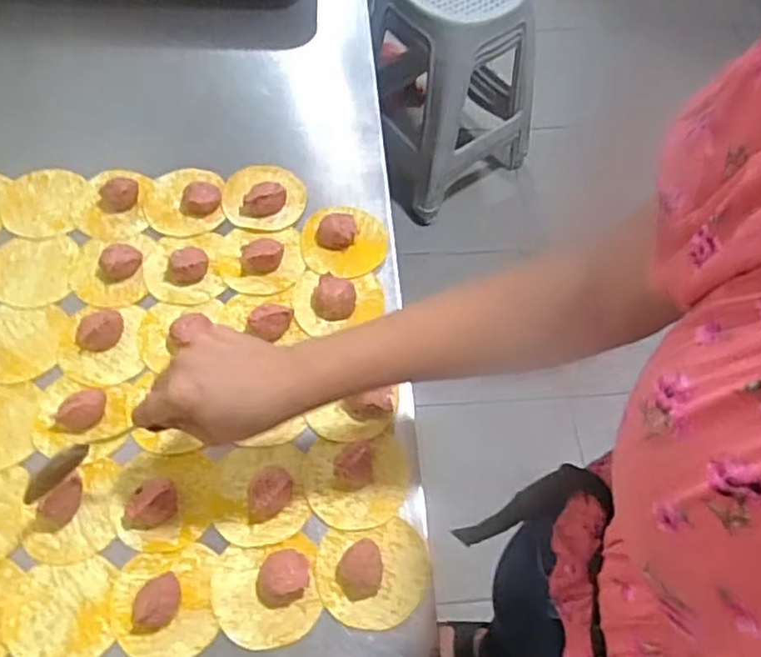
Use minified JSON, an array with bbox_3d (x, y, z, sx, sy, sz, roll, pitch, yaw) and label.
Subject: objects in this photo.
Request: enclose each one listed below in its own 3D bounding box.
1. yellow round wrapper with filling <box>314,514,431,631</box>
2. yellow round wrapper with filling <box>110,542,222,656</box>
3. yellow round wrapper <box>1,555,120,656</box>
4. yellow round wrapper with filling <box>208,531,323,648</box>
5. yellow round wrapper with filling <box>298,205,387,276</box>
[{"bbox_3d":[-0.005,0.182,0.496,0.083,0.023,0.073,-9,62,-8],"label":"yellow round wrapper with filling"},{"bbox_3d":[-0.158,0.196,0.477,0.074,0.024,0.077,-5,61,-5],"label":"yellow round wrapper with filling"},{"bbox_3d":[-0.233,0.207,0.480,0.077,0.004,0.075,1,61,-2],"label":"yellow round wrapper"},{"bbox_3d":[-0.085,0.190,0.484,0.078,0.023,0.075,1,61,-2],"label":"yellow round wrapper with filling"},{"bbox_3d":[-0.035,-0.087,0.643,0.081,0.019,0.076,1,61,-2],"label":"yellow round wrapper with filling"}]

